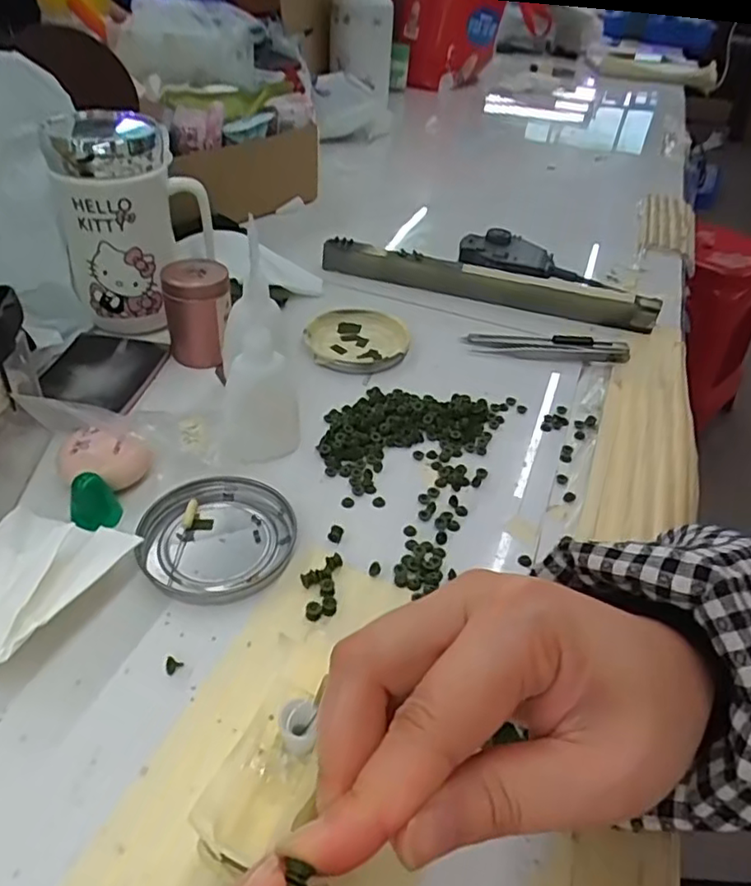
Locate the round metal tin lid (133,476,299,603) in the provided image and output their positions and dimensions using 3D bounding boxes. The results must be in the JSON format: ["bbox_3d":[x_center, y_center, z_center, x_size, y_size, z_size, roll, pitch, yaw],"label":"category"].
[{"bbox_3d":[-0.081,0.049,0.324,0.079,0.012,0.071,-7,42,-15],"label":"round metal tin lid"}]

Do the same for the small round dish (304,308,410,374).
[{"bbox_3d":[-0.014,-0.082,0.480,0.077,0.009,0.079,4,41,-3],"label":"small round dish"}]

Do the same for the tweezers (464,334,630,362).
[{"bbox_3d":[0.138,-0.078,0.498,0.127,0.009,0.027,6,41,-1],"label":"tweezers"}]

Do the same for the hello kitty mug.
[{"bbox_3d":[-0.172,-0.155,0.445,0.070,0.136,0.086,30,46,25],"label":"hello kitty mug"}]

